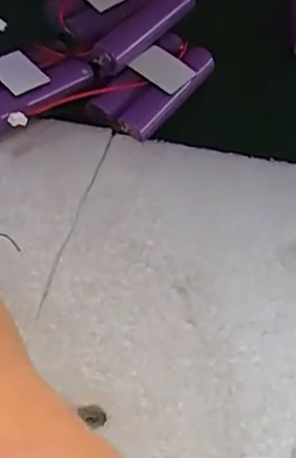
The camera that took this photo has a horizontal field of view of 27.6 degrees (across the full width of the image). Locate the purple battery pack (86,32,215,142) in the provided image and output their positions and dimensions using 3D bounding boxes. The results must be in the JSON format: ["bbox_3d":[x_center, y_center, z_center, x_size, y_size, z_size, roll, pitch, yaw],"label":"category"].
[{"bbox_3d":[0.002,-0.075,0.315,0.035,0.014,0.067,33,65,18],"label":"purple battery pack"}]

